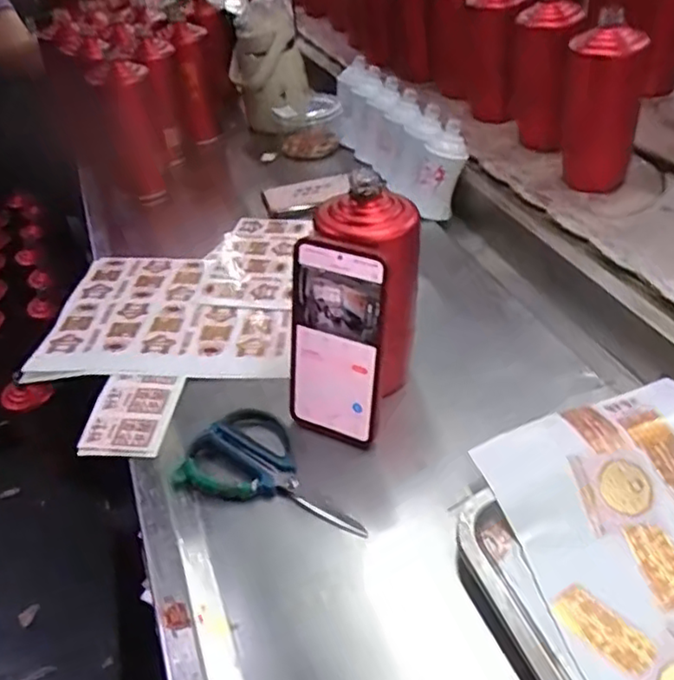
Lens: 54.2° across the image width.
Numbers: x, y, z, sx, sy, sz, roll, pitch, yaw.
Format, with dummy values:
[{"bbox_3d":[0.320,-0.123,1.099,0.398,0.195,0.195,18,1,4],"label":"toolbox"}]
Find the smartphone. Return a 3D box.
[{"bbox_3d":[-0.002,0.007,0.526,0.078,0.164,0.011,14,26,21],"label":"smartphone"}]

